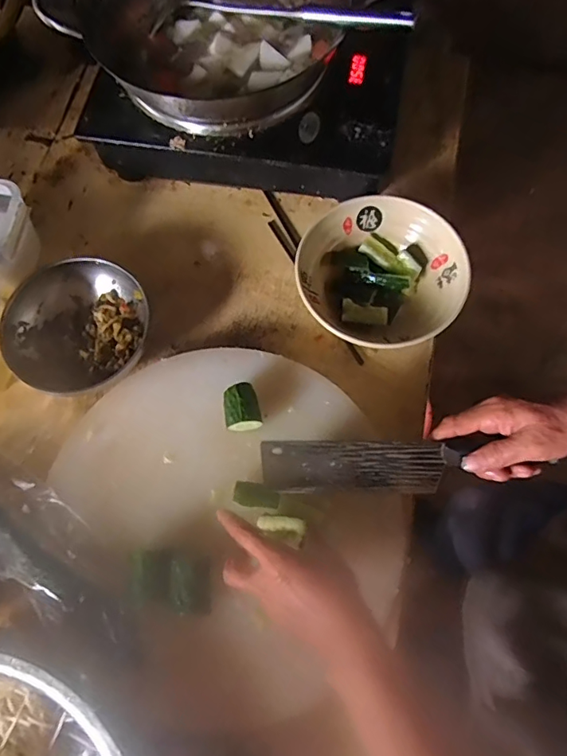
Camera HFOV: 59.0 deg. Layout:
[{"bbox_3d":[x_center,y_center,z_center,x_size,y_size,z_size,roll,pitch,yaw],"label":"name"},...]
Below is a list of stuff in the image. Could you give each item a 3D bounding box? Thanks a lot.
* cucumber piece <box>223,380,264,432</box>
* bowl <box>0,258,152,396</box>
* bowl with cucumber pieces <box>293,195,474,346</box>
[{"bbox_3d":[-0.046,0.035,0.560,0.039,0.032,0.053,-14,71,-4],"label":"cucumber piece"},{"bbox_3d":[-0.255,-0.057,0.625,0.168,0.074,0.165,0,71,0],"label":"bowl"},{"bbox_3d":[0.116,-0.117,0.627,0.196,0.085,0.191,0,71,0],"label":"bowl with cucumber pieces"}]

